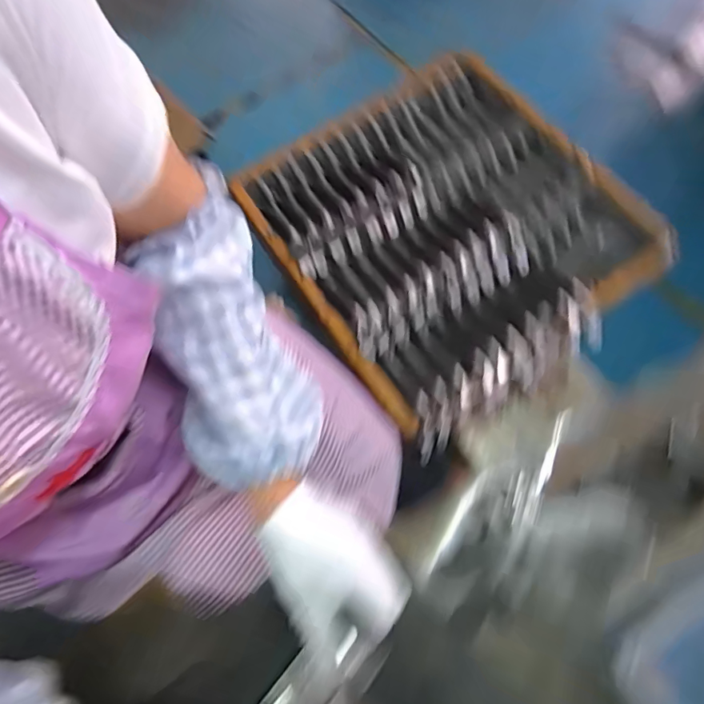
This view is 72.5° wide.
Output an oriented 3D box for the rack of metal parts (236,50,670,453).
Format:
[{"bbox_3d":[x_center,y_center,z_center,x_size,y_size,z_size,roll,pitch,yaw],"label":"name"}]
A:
[{"bbox_3d":[0.160,-0.214,0.818,0.554,0.074,0.572,-33,70,-11],"label":"rack of metal parts"}]

